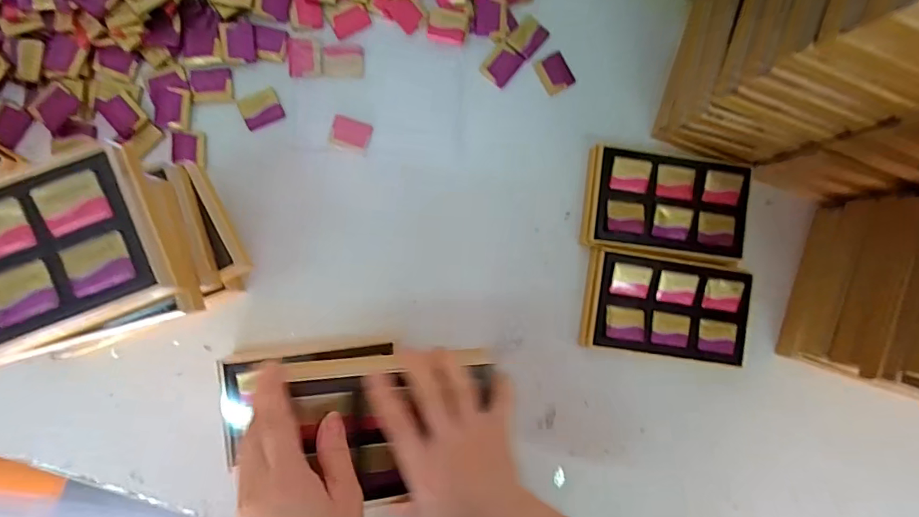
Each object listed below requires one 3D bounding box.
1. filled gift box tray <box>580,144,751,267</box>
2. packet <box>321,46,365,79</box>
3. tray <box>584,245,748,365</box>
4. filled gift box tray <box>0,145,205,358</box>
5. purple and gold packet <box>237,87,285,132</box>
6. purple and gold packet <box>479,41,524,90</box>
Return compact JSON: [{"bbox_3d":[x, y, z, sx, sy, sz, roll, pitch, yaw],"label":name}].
[{"bbox_3d":[0.212,-0.055,0.481,0.162,0.031,0.103,8,90,-5],"label":"filled gift box tray"},{"bbox_3d":[-0.119,-0.205,0.477,0.042,0.004,0.033,3,91,-5],"label":"packet"},{"bbox_3d":[0.211,0.049,0.474,0.162,0.029,0.097,8,90,-5],"label":"tray"},{"bbox_3d":[-0.278,0.005,0.298,0.173,0.023,0.107,-21,90,-5],"label":"filled gift box tray"},{"bbox_3d":[-0.199,-0.151,0.466,0.039,0.004,0.032,-25,93,-4],"label":"purple and gold packet"},{"bbox_3d":[0.045,-0.204,0.488,0.032,0.004,0.041,37,88,-4],"label":"purple and gold packet"}]

